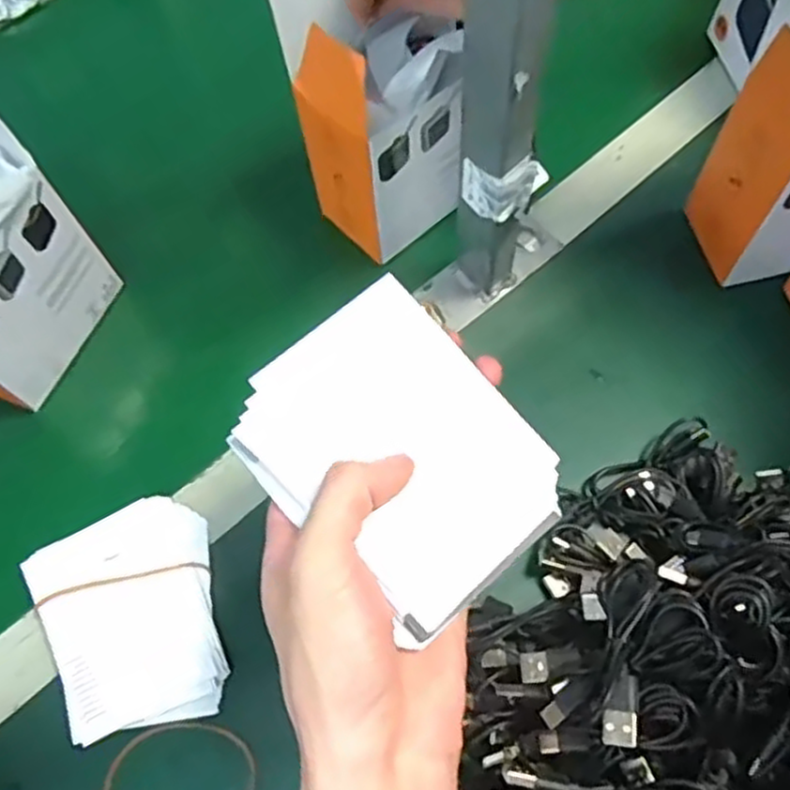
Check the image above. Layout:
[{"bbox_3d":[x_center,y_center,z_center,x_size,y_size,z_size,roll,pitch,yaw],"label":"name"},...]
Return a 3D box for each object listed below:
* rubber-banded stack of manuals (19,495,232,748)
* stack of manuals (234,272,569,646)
[{"bbox_3d":[-0.137,0.115,0.390,0.088,0.011,0.113,-21,67,-5],"label":"rubber-banded stack of manuals"},{"bbox_3d":[0.001,0.021,0.282,0.089,0.013,0.115,-39,72,-16],"label":"stack of manuals"}]

